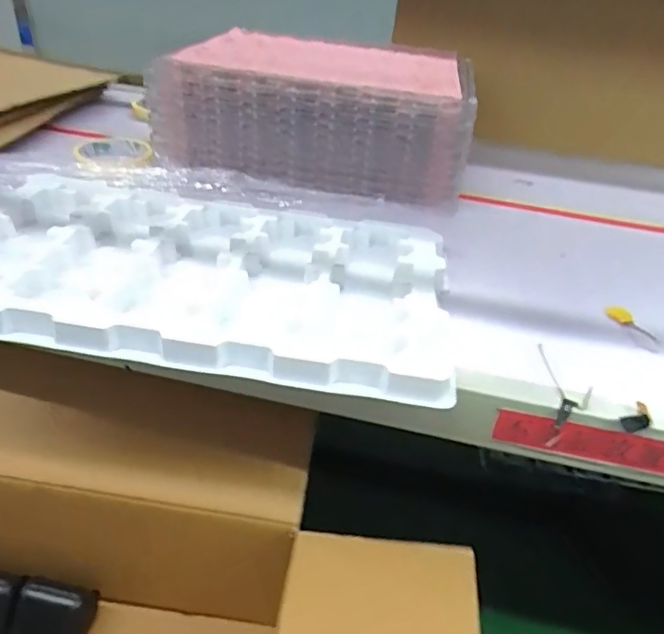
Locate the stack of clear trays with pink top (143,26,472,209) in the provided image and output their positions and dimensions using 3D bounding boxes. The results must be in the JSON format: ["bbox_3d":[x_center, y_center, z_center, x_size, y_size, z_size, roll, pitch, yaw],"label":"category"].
[{"bbox_3d":[-0.030,-0.252,0.687,0.362,0.124,0.236,2,35,-5],"label":"stack of clear trays with pink top"}]

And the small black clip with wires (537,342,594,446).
[{"bbox_3d":[0.169,0.057,0.413,0.025,0.039,0.076,8,35,3],"label":"small black clip with wires"}]

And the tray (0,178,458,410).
[{"bbox_3d":[-0.119,-0.044,0.485,0.429,0.027,0.245,8,35,4],"label":"tray"}]

